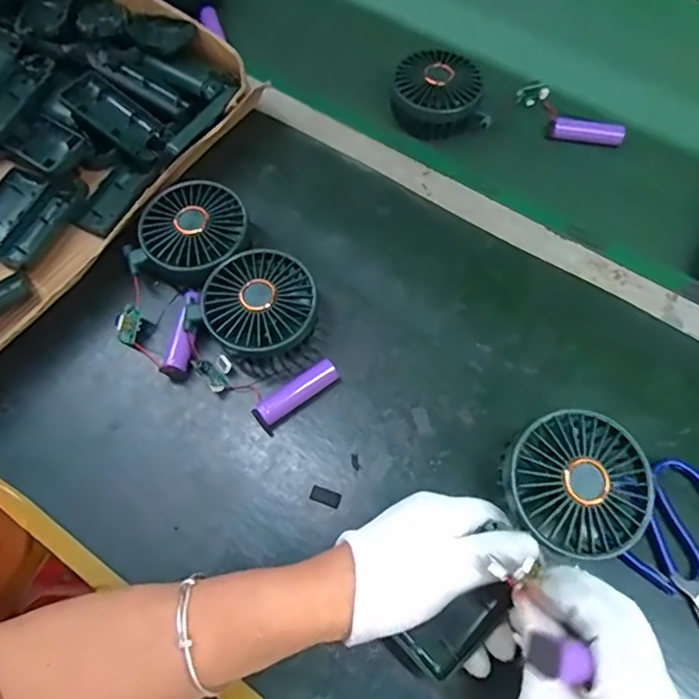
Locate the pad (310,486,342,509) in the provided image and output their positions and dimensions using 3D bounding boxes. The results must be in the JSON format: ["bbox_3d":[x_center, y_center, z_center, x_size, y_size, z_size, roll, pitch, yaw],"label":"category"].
[{"bbox_3d":[-0.017,0.106,0.393,0.022,0.004,0.010,18,69,9],"label":"pad"}]

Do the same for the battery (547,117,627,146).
[{"bbox_3d":[0.232,-0.211,0.535,0.070,0.021,0.018,8,68,5],"label":"battery"}]

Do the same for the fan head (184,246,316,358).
[{"bbox_3d":[-0.070,-0.031,0.430,0.087,0.046,0.087,-1,68,2],"label":"fan head"}]

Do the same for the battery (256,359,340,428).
[{"bbox_3d":[-0.039,0.033,0.419,0.066,0.017,0.018,-35,71,-12],"label":"battery"}]

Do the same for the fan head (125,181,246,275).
[{"bbox_3d":[-0.129,-0.095,0.455,0.085,0.042,0.083,-1,68,2],"label":"fan head"}]

